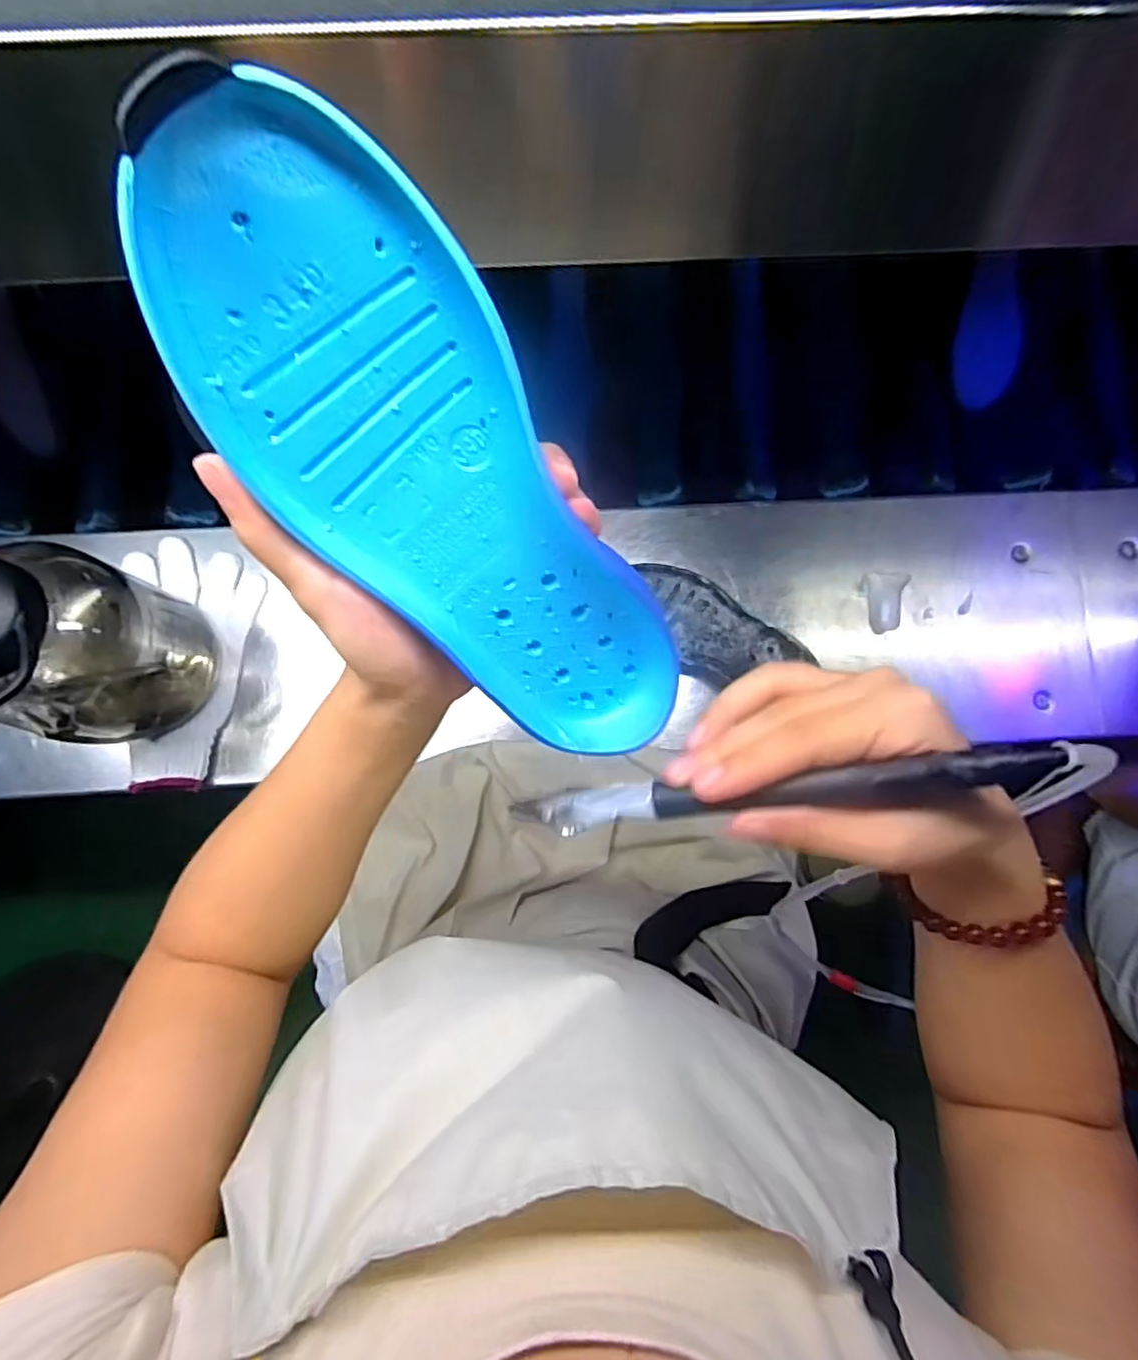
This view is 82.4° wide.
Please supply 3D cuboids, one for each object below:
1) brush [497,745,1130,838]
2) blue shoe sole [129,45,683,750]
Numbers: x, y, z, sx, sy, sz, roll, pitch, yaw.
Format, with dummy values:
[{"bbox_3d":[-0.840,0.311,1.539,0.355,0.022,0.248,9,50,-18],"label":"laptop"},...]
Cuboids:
[{"bbox_3d":[0.075,0.039,0.222,0.182,0.016,0.018,-8,85,16],"label":"brush"},{"bbox_3d":[-0.037,-0.056,0.218,0.082,0.030,0.228,-41,126,-4],"label":"blue shoe sole"}]

